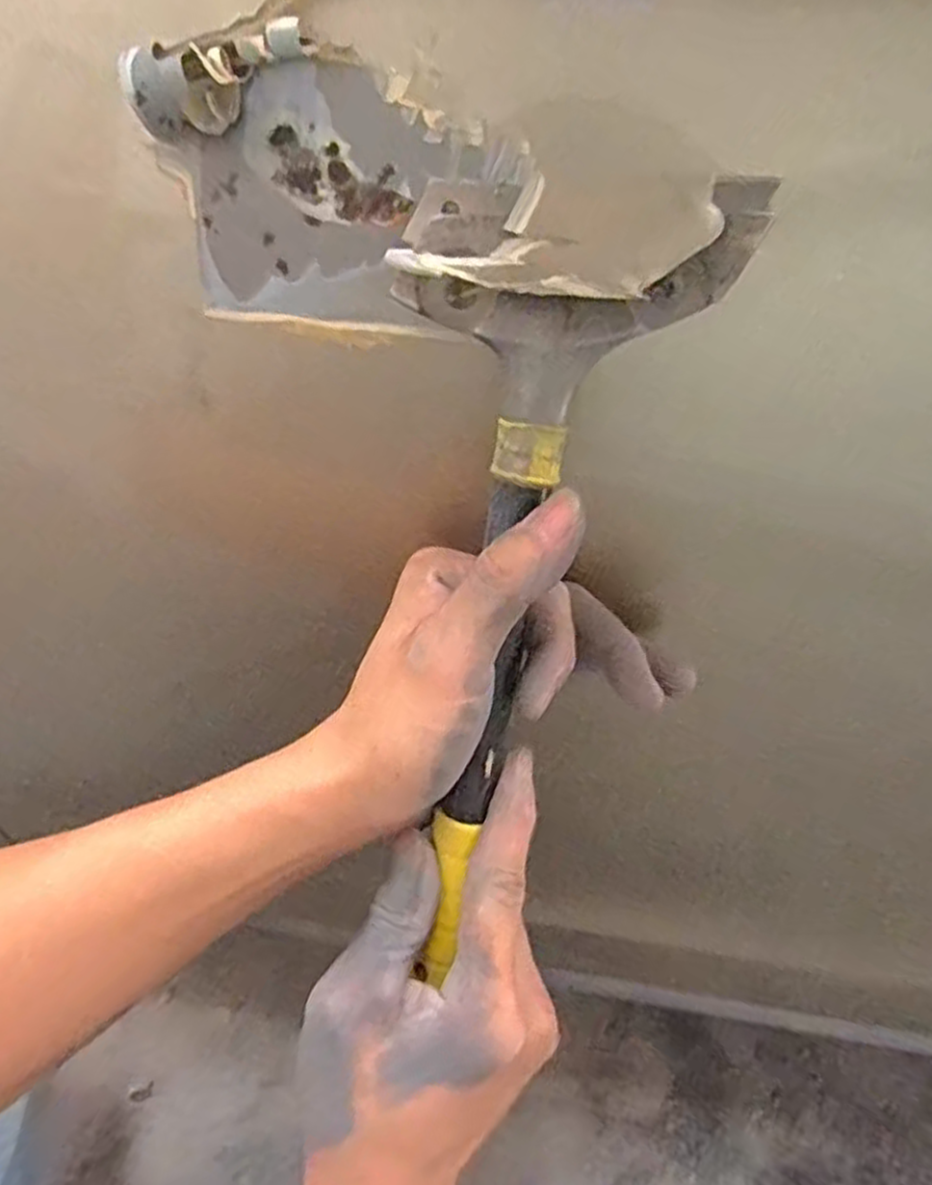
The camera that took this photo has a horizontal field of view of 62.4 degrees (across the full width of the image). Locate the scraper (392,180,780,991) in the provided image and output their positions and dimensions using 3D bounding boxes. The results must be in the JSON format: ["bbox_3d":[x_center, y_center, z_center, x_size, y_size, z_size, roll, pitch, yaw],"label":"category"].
[{"bbox_3d":[0.008,0.001,0.252,0.092,0.266,0.026,19,15,16],"label":"scraper"}]

